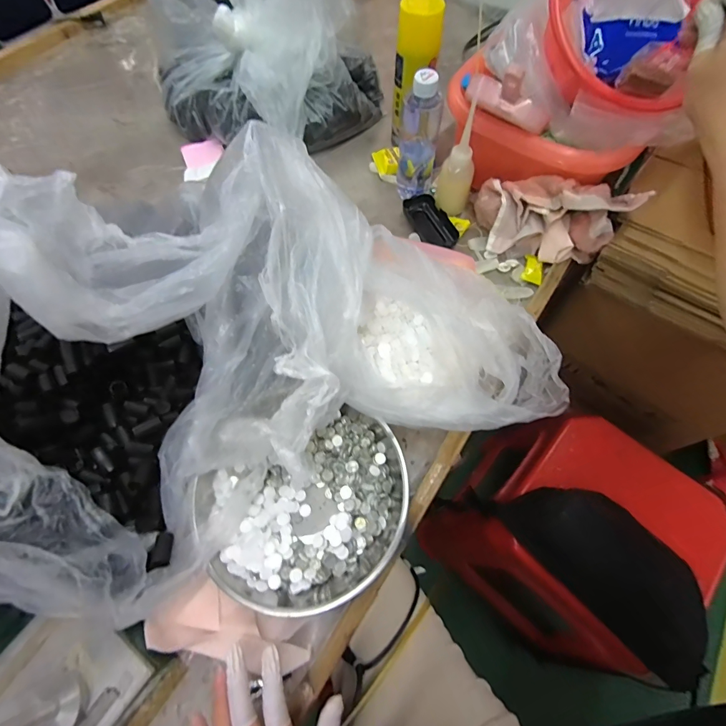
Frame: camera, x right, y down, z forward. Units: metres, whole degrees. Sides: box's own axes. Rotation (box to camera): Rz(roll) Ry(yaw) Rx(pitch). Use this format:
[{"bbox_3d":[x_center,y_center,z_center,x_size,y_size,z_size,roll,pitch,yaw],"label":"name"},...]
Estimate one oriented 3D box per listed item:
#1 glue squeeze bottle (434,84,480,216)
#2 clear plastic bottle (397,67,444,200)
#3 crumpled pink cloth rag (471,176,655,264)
[{"bbox_3d":[0.142,-0.295,0.551,0.050,0.149,0.050,26,67,12],"label":"glue squeeze bottle"},{"bbox_3d":[0.084,-0.337,0.561,0.059,0.169,0.064,7,65,4],"label":"clear plastic bottle"},{"bbox_3d":[0.259,-0.210,0.532,0.198,0.095,0.087,20,66,9],"label":"crumpled pink cloth rag"}]

